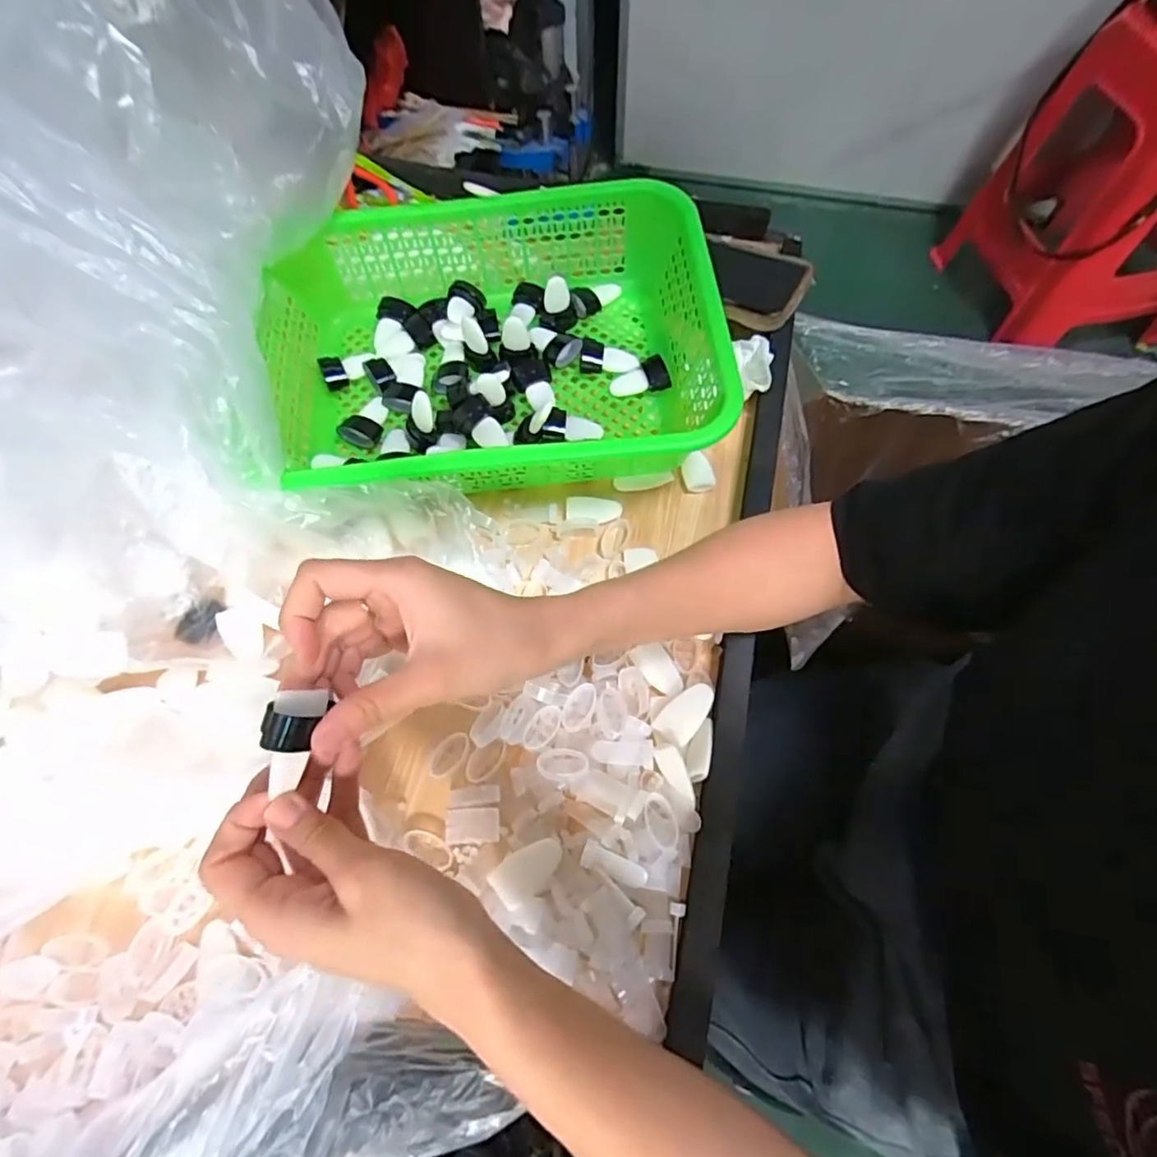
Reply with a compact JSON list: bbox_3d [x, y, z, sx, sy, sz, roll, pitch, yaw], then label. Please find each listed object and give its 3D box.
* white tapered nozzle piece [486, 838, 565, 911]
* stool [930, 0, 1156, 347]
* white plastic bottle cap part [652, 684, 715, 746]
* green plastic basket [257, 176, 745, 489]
[{"bbox_3d":[-0.029,0.170,0.354,0.043,0.009,0.025,-32,67,-13],"label":"white tapered nozzle piece"},{"bbox_3d":[1.056,-0.788,1.191,0.396,0.487,0.374,-12,64,-4],"label":"stool"},{"bbox_3d":[0.071,0.088,0.394,0.023,0.009,0.044,41,72,19],"label":"white plastic bottle cap part"},{"bbox_3d":[-0.071,-0.177,0.487,0.345,0.094,0.263,-5,64,-1],"label":"green plastic basket"}]

